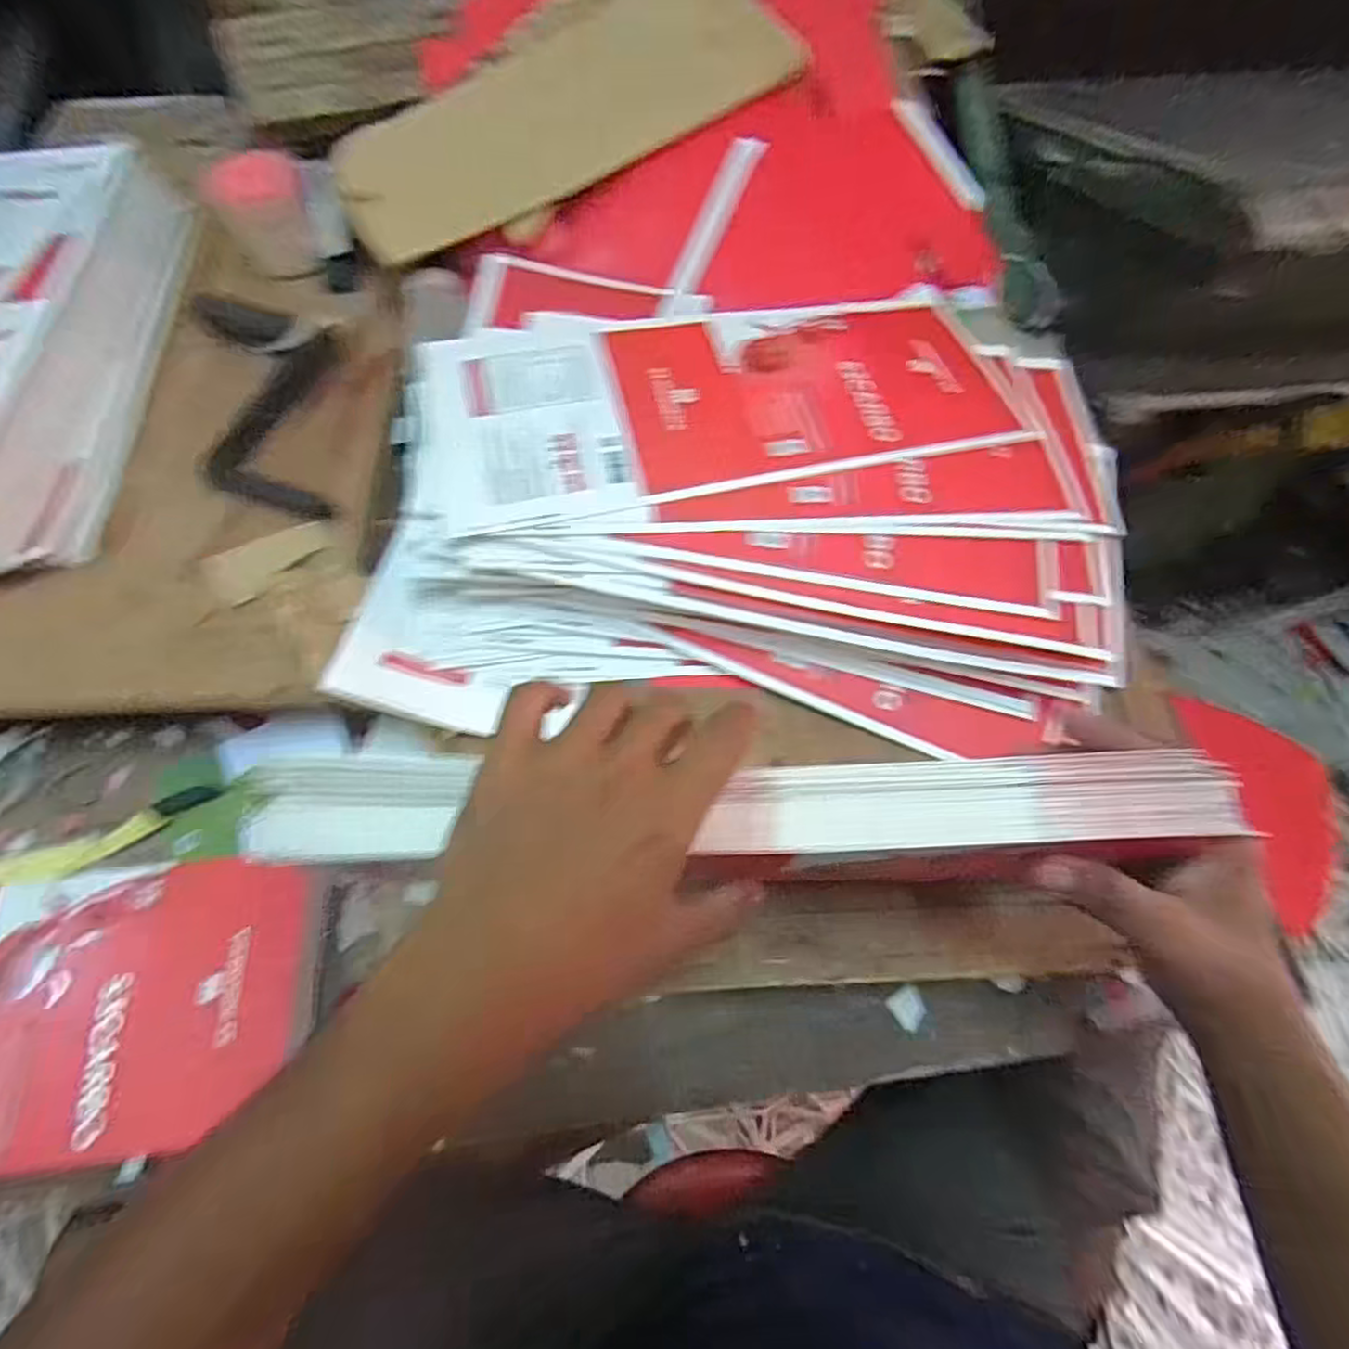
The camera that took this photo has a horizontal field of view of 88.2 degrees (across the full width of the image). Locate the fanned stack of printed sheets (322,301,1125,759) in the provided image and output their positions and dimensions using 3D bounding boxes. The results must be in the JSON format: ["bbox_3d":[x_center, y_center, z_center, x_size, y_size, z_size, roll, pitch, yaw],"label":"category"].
[{"bbox_3d":[0.044,-0.119,0.468,0.471,0.080,0.315,2,63,2],"label":"fanned stack of printed sheets"}]

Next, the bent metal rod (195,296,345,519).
[{"bbox_3d":[-0.294,-0.205,0.512,0.091,0.025,0.206,-15,64,-7],"label":"bent metal rod"}]

